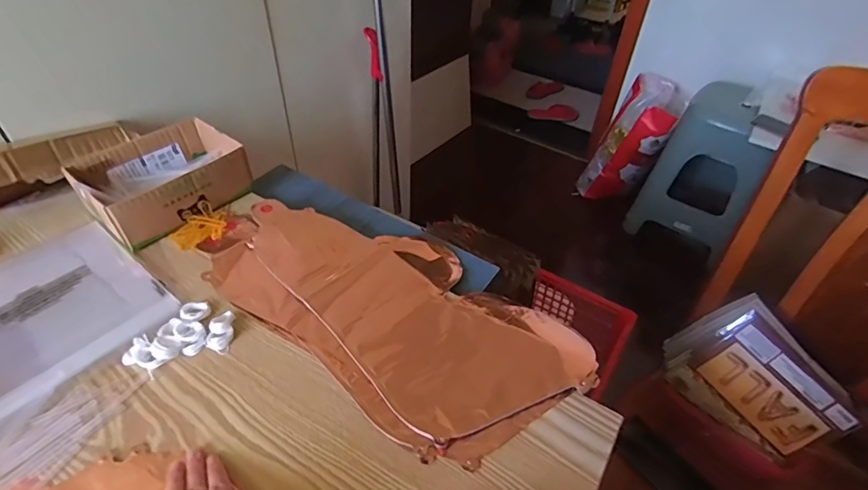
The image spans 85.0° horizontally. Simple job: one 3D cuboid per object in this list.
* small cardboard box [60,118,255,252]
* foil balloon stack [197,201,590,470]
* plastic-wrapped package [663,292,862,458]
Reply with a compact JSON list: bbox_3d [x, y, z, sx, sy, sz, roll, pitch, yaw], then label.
[{"bbox_3d":[-0.356,-0.088,0.626,0.140,0.060,0.180,29,48,27],"label":"small cardboard box"},{"bbox_3d":[-0.055,0.057,0.534,0.427,0.027,0.219,29,48,27],"label":"foil balloon stack"},{"bbox_3d":[0.487,0.207,0.723,0.219,0.175,0.057,50,17,9],"label":"plastic-wrapped package"}]

